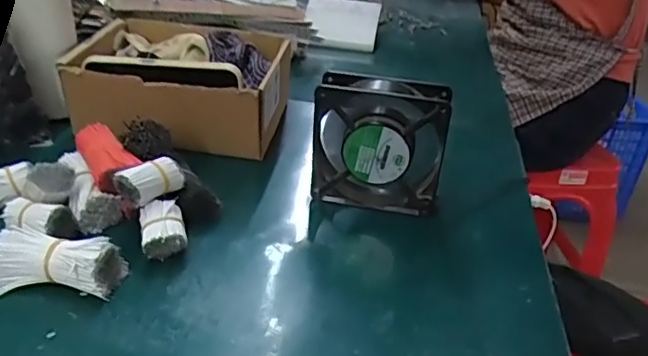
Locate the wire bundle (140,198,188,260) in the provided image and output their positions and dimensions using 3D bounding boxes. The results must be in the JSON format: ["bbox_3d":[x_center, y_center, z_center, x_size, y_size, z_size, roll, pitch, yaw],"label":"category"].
[{"bbox_3d":[-0.132,0.044,0.461,0.034,0.032,0.046,-6,31,-17],"label":"wire bundle"}]

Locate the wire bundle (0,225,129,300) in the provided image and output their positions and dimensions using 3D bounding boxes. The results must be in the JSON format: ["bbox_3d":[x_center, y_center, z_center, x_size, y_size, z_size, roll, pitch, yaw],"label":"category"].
[{"bbox_3d":[-0.204,0.063,0.419,0.098,0.033,0.044,8,30,7],"label":"wire bundle"}]

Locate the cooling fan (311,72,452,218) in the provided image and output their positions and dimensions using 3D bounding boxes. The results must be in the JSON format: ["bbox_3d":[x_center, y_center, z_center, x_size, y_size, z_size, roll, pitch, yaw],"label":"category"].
[{"bbox_3d":[0.050,-0.029,0.522,0.122,0.120,0.042,10,30,11],"label":"cooling fan"}]

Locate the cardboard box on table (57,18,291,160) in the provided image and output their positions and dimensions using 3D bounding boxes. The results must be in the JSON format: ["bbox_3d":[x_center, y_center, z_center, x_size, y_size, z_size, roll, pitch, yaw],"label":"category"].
[{"bbox_3d":[-0.165,-0.118,0.670,0.228,0.100,0.188,8,30,6],"label":"cardboard box on table"}]

